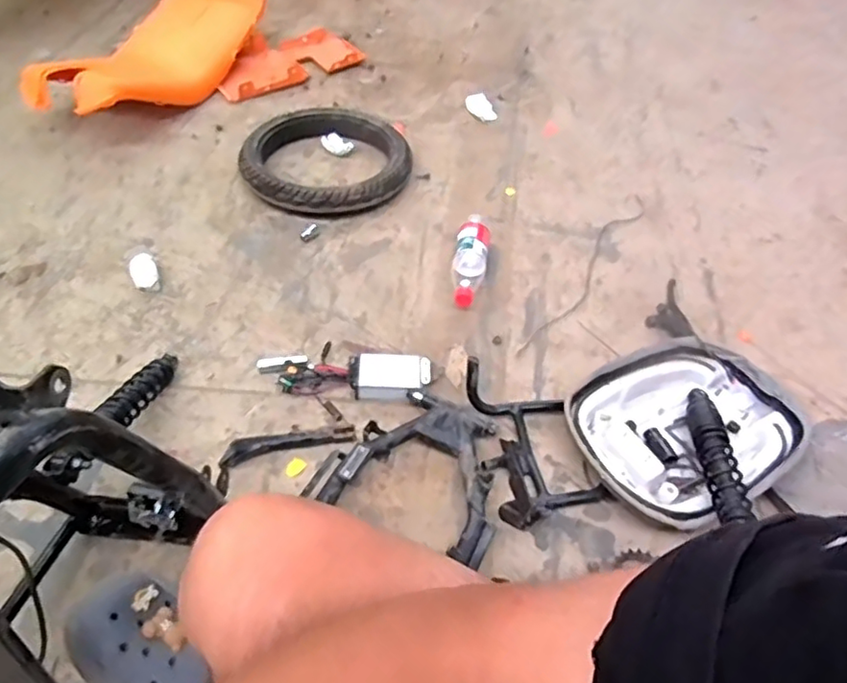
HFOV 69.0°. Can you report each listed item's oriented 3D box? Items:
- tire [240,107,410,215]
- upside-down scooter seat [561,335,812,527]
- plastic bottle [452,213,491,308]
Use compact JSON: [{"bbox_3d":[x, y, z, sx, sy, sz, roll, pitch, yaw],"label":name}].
[{"bbox_3d":[-0.190,-0.381,1.306,0.364,0.085,0.288,-31,59,-28],"label":"tire"},{"bbox_3d":[0.384,0.124,0.921,0.352,0.081,0.265,-24,56,-24],"label":"upside-down scooter seat"},{"bbox_3d":[0.088,-0.155,1.145,0.064,0.061,0.231,10,49,3],"label":"plastic bottle"}]

